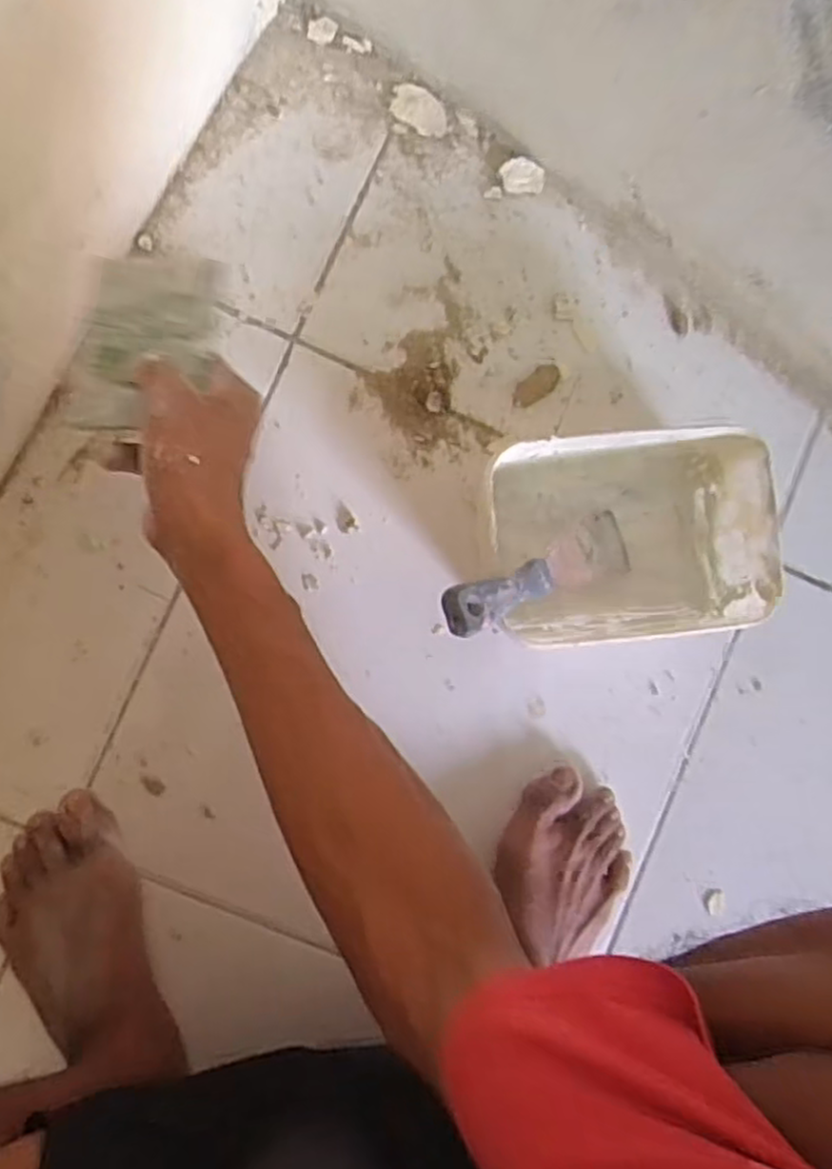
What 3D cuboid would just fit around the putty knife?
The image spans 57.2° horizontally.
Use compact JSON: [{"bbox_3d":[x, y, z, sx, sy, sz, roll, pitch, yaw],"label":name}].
[{"bbox_3d":[0.090,-0.009,0.510,0.205,0.016,0.044,-22,90,-46],"label":"putty knife"}]

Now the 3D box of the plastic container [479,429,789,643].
[{"bbox_3d":[0.148,-0.032,0.546,0.181,0.082,0.137,-7,88,-5],"label":"plastic container"}]

